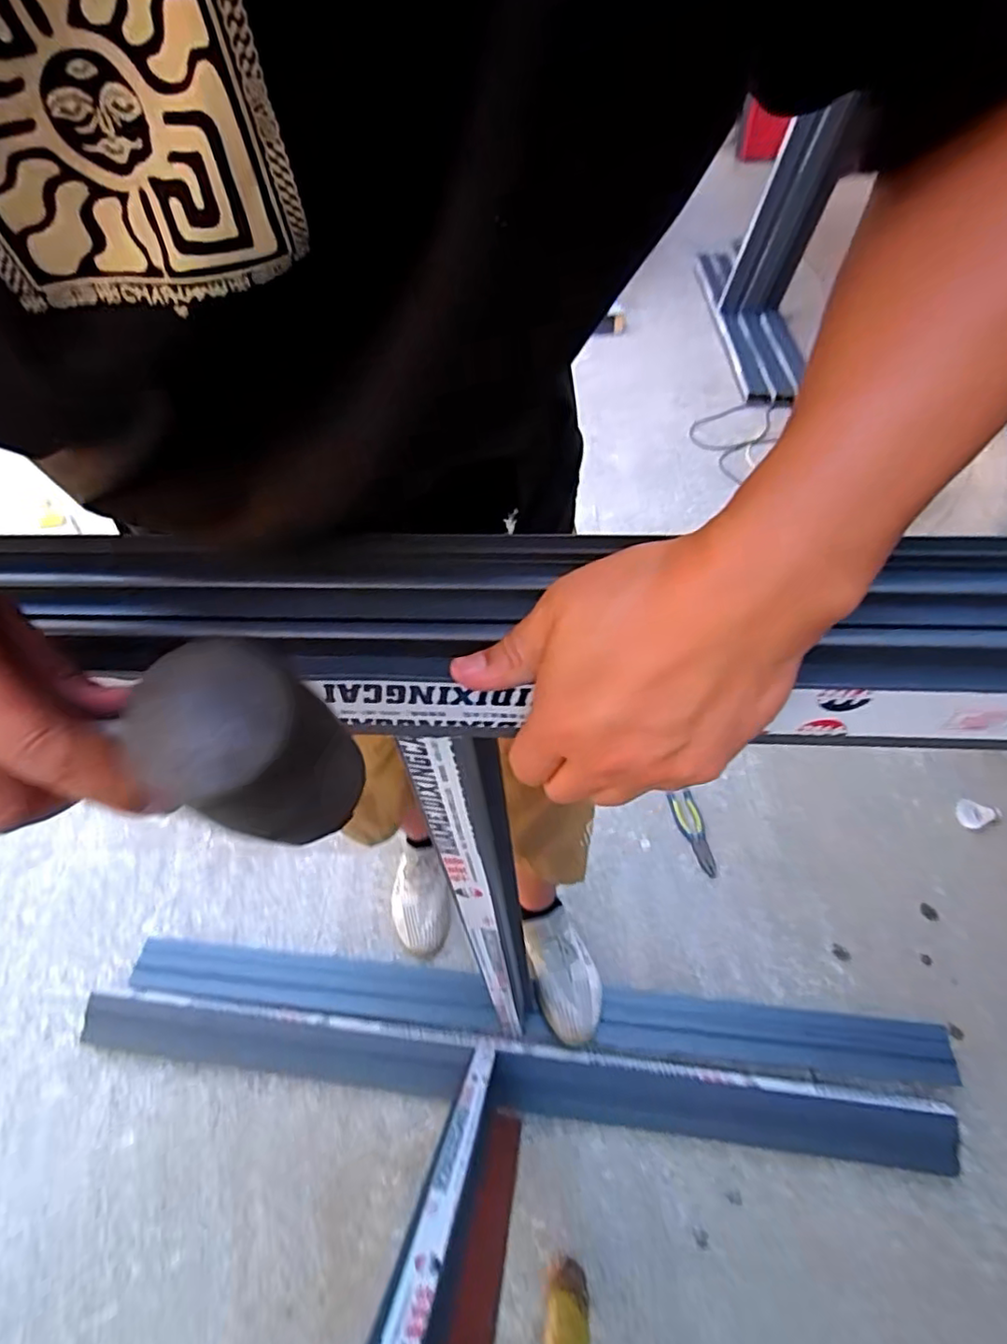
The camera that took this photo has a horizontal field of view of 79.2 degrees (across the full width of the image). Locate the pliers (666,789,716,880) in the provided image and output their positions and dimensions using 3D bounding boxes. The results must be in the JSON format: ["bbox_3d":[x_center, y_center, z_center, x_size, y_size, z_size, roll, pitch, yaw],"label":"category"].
[{"bbox_3d":[0.392,0.333,1.259,0.054,0.011,0.180,-11,54,-3],"label":"pliers"}]

